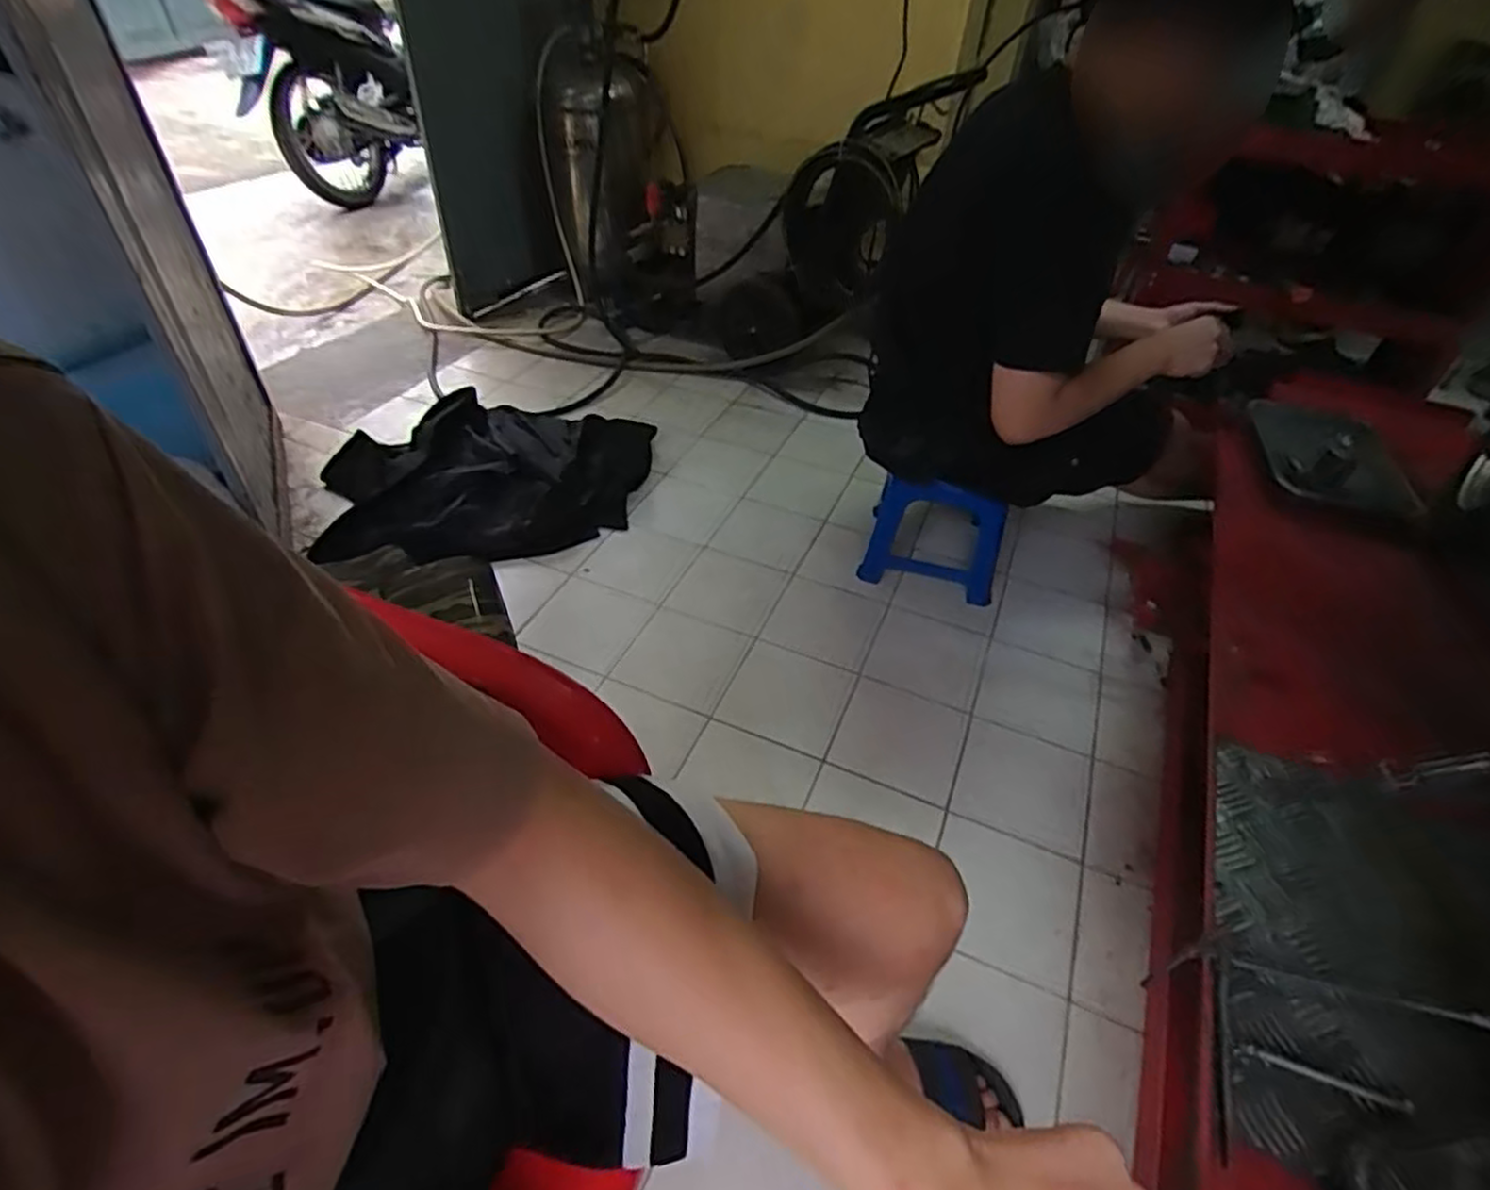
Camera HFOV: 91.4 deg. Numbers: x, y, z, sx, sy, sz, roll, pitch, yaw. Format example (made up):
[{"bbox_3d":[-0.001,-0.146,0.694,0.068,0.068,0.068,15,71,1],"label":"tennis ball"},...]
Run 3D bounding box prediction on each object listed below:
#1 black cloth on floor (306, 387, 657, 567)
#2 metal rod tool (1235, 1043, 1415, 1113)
[{"bbox_3d":[-0.555,-0.286,1.620,0.709,0.099,0.555,-7,45,-12],"label":"black cloth on floor"},{"bbox_3d":[0.452,0.378,0.570,0.125,0.010,0.009,15,44,11],"label":"metal rod tool"}]

